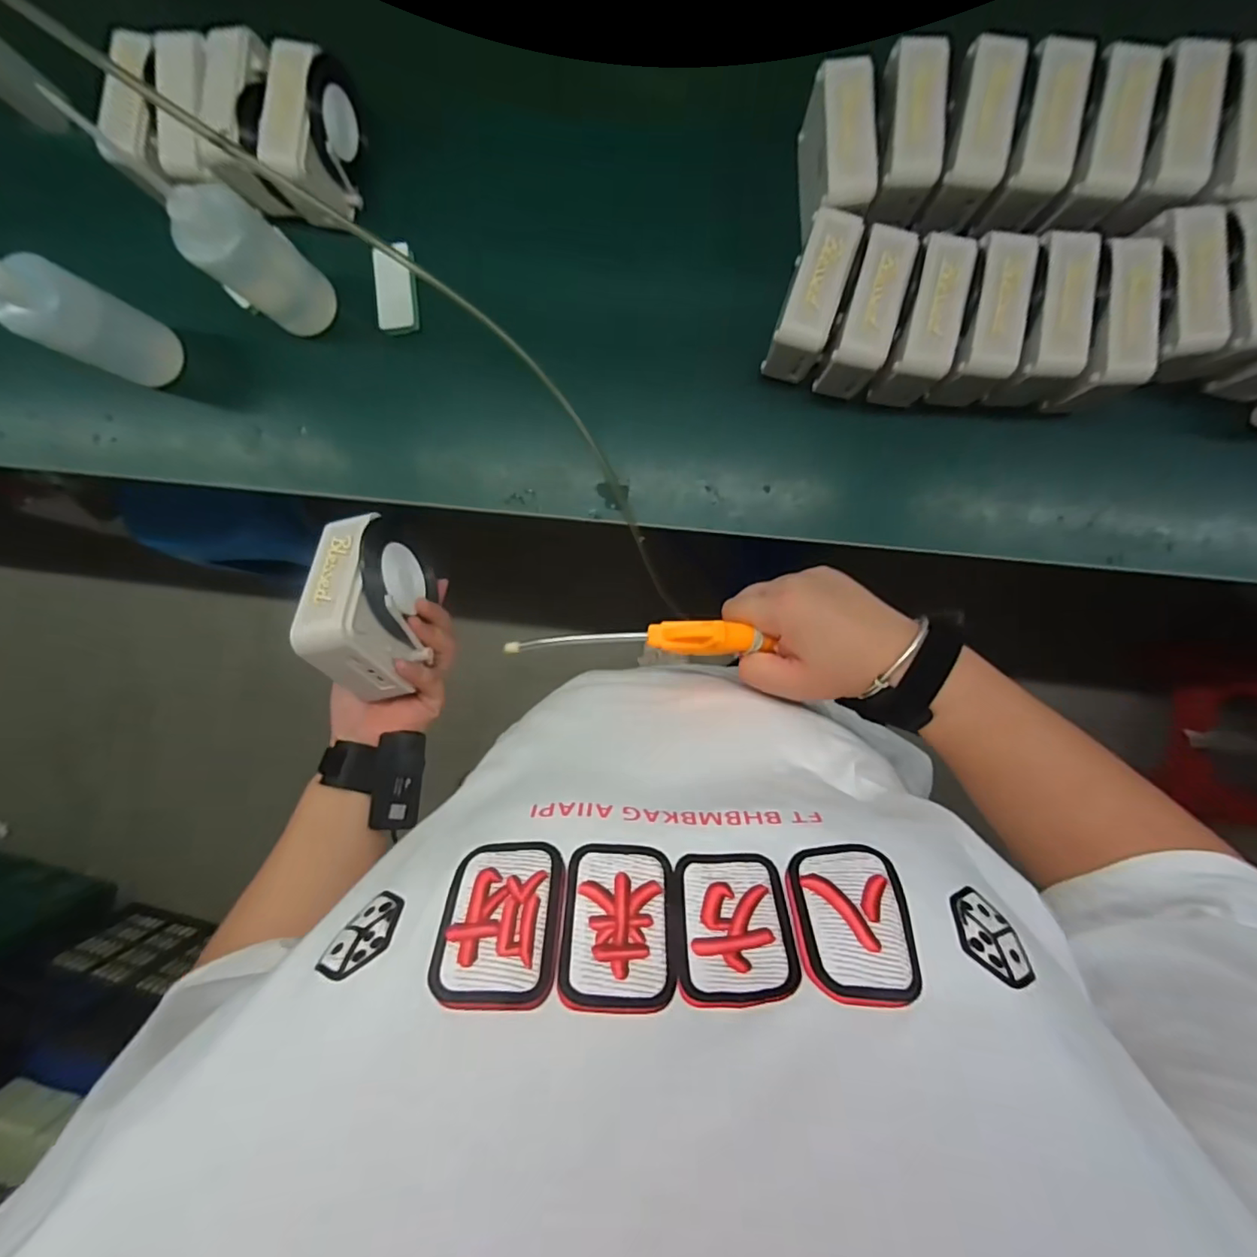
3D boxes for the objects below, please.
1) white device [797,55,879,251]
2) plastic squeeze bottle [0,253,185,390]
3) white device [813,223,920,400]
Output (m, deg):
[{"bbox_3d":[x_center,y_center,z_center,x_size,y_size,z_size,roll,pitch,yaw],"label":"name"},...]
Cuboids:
[{"bbox_3d":[0.202,-0.446,0.535,0.055,0.088,0.128,0,95,5],"label":"white device"},{"bbox_3d":[-0.567,-0.317,0.550,0.072,0.230,0.077,26,97,3],"label":"plastic squeeze bottle"},{"bbox_3d":[0.231,-0.305,0.546,0.049,0.096,0.130,16,96,4],"label":"white device"}]

